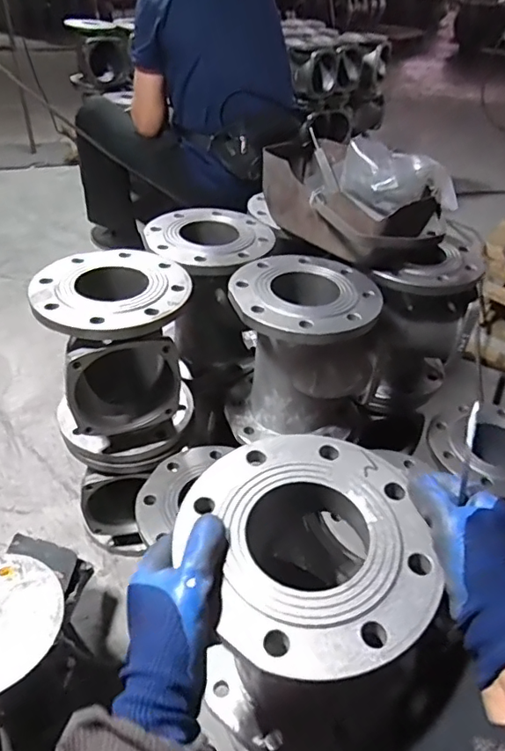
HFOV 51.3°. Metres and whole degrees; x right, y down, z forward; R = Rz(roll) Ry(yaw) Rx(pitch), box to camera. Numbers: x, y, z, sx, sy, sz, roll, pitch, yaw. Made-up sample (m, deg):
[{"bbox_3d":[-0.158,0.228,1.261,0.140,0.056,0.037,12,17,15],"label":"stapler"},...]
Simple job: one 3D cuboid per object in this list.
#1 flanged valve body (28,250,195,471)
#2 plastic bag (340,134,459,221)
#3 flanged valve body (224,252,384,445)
[{"bbox_3d":[-0.198,-0.022,0.802,0.214,0.259,0.202,-8,41,-15],"label":"flanged valve body"},{"bbox_3d":[0.227,-0.306,0.814,0.162,0.093,0.084,27,44,25],"label":"plastic bag"},{"bbox_3d":[0.077,-0.035,0.835,0.214,0.252,0.211,8,39,4],"label":"flanged valve body"}]

